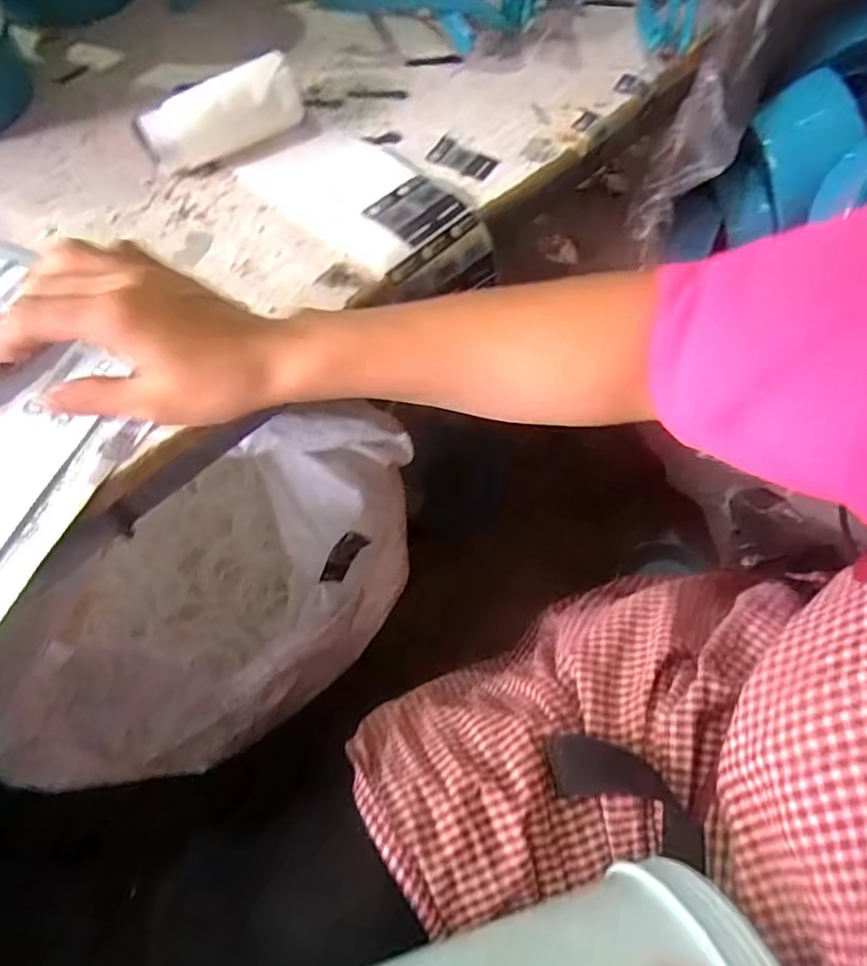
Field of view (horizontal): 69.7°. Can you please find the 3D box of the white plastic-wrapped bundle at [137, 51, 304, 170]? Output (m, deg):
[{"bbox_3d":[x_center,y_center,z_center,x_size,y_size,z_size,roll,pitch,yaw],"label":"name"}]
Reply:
[{"bbox_3d":[-0.164,-0.287,0.486,0.128,0.046,0.051,-27,66,-16],"label":"white plastic-wrapped bundle"}]

